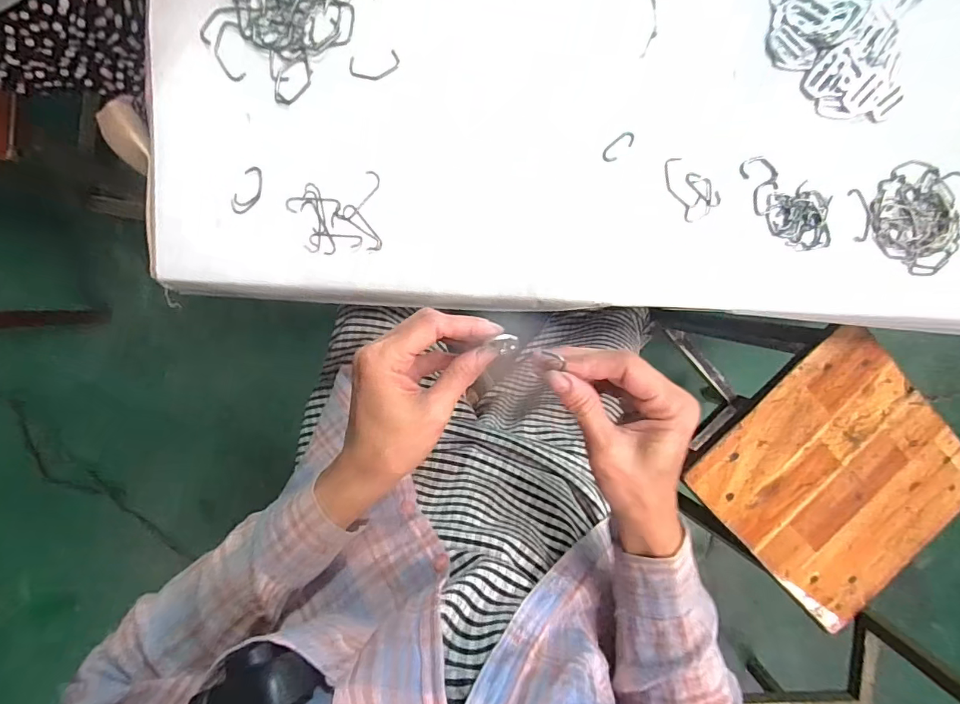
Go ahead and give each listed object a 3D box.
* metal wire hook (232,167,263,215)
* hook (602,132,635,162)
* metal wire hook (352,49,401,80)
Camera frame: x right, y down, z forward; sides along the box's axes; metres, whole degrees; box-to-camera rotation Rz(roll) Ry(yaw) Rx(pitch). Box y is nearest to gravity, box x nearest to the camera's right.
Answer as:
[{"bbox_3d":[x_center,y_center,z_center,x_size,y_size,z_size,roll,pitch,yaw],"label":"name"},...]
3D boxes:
[{"bbox_3d":[-0.178,-0.124,0.365,0.017,0.004,0.037,26,94,-6],"label":"metal wire hook"},{"bbox_3d":[0.112,-0.166,0.381,0.030,0.004,0.013,-43,97,1],"label":"hook"},{"bbox_3d":[-0.081,-0.220,0.364,0.037,0.004,0.019,-12,97,-2],"label":"metal wire hook"}]

